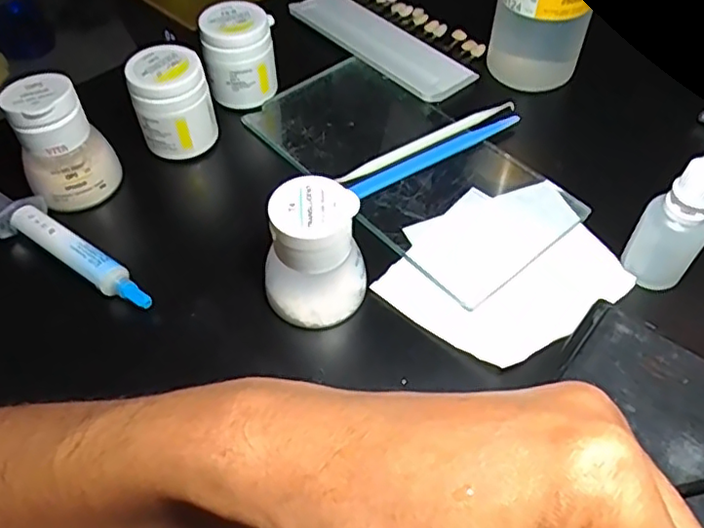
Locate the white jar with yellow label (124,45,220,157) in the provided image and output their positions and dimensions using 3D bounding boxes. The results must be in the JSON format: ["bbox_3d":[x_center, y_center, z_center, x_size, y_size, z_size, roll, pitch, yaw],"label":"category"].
[{"bbox_3d":[-0.103,-0.089,0.359,0.043,0.063,0.035,-19,53,-10],"label":"white jar with yellow label"}]

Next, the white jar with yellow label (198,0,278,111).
[{"bbox_3d":[-0.070,-0.131,0.391,0.045,0.055,0.041,-15,53,-7],"label":"white jar with yellow label"}]

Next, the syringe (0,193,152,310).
[{"bbox_3d":[-0.170,-0.018,0.331,0.160,0.025,0.027,32,61,26],"label":"syringe"}]

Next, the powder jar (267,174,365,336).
[{"bbox_3d":[-0.019,-0.003,0.288,0.047,0.061,0.039,-38,59,-22],"label":"powder jar"}]

